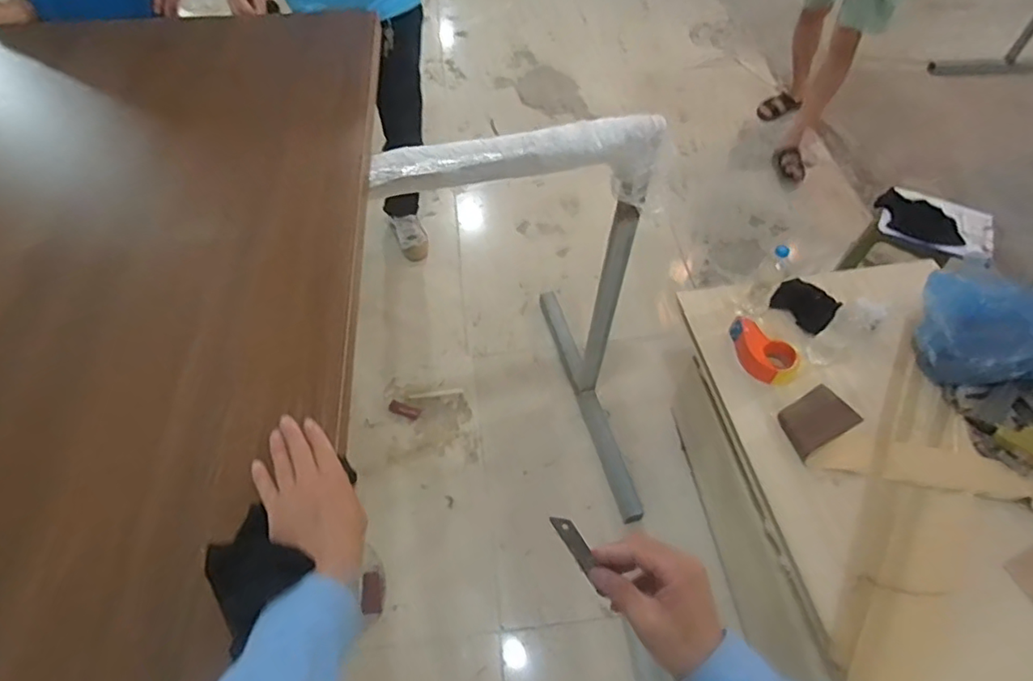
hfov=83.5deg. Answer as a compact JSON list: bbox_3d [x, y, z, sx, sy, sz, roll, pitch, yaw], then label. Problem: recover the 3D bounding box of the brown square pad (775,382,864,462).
[{"bbox_3d":[0.695,0.181,1.344,0.193,0.014,0.113,-25,58,-18],"label":"brown square pad"}]

